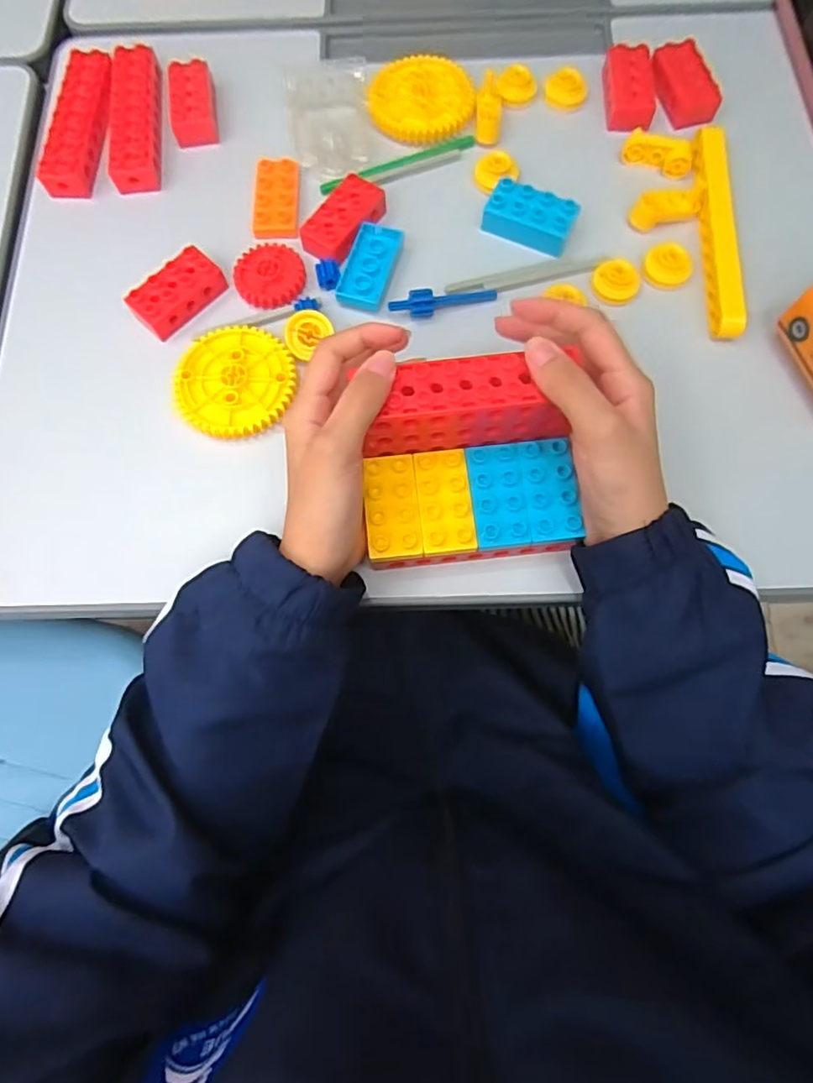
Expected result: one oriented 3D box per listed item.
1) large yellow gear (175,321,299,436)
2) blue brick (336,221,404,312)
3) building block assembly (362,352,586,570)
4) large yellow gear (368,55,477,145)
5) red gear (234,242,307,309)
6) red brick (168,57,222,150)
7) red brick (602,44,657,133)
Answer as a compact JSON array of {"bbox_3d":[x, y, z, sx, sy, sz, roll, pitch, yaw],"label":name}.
[{"bbox_3d":[-0.113,-0.108,0.383,0.076,0.008,0.080,0,74,1],"label":"large yellow gear"},{"bbox_3d":[-0.025,-0.196,0.409,0.031,0.010,0.064,17,75,6],"label":"blue brick"},{"bbox_3d":[0.036,-0.043,0.329,0.118,0.071,0.092,-5,74,-1],"label":"building block assembly"},{"bbox_3d":[0.012,-0.349,0.451,0.081,0.011,0.075,0,74,1],"label":"large yellow gear"},{"bbox_3d":[-0.097,-0.188,0.406,0.048,0.009,0.048,0,74,1],"label":"red gear"},{"bbox_3d":[-0.166,-0.343,0.449,0.031,0.023,0.066,-8,74,-1],"label":"red brick"},{"bbox_3d":[0.169,-0.348,0.441,0.037,0.018,0.068,-2,74,0],"label":"red brick"}]

